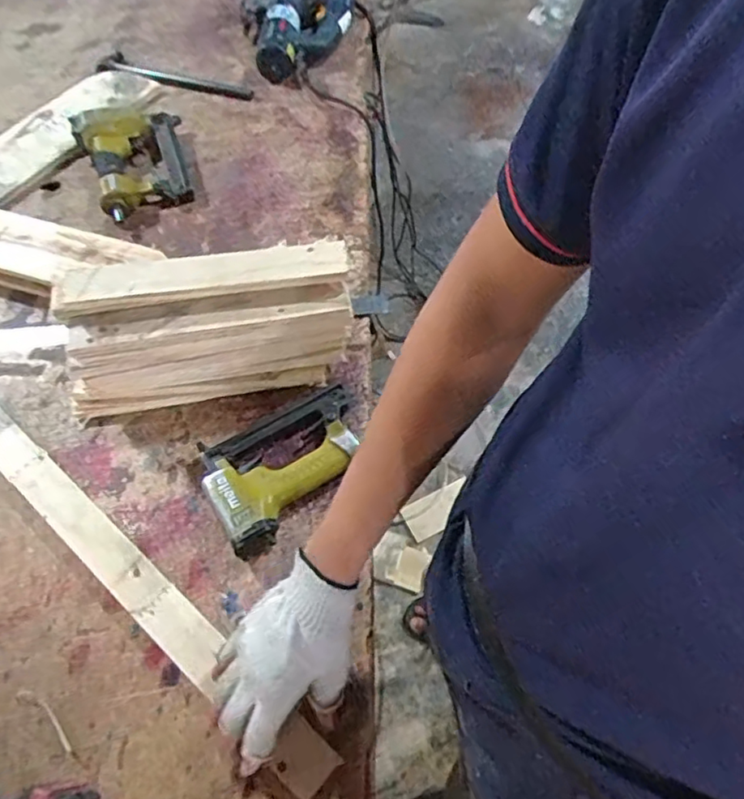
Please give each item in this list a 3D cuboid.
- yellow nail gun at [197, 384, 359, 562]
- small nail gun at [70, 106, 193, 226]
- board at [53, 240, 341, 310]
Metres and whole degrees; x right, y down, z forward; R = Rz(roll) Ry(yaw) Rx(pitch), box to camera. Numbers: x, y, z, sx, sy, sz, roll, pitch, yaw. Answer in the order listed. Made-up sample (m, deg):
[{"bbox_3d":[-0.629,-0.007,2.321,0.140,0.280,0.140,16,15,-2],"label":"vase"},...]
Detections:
[{"bbox_3d":[-0.089,0.067,0.659,0.179,0.041,0.125,-28,61,-14],"label":"yellow nail gun"},{"bbox_3d":[-0.363,-0.377,0.929,0.150,0.068,0.228,-19,59,-9],"label":"small nail gun"},{"bbox_3d":[-0.175,-0.133,0.628,0.297,0.017,0.046,-7,74,-2],"label":"board"}]

